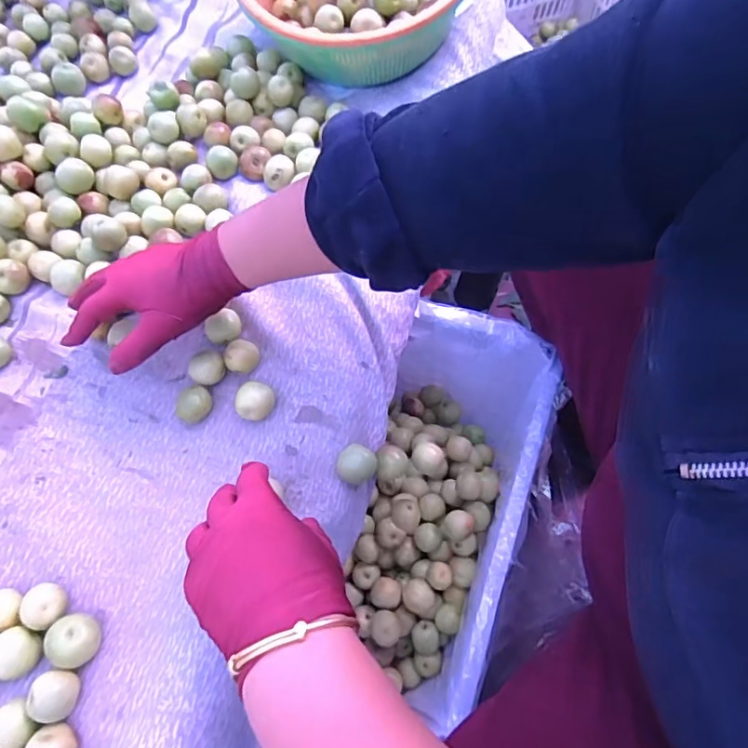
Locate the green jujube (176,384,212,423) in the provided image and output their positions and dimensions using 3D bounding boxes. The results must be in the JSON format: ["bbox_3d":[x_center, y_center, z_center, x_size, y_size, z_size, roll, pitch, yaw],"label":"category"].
[{"bbox_3d":[-0.147,0.025,0.436,0.029,0.019,0.024,-31,70,-15],"label":"green jujube"}]

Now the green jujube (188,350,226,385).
[{"bbox_3d":[-0.138,-0.004,0.445,0.024,0.023,0.028,31,68,11],"label":"green jujube"}]

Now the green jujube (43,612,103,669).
[{"bbox_3d":[-0.203,0.181,0.362,0.029,0.024,0.032,-24,69,-13],"label":"green jujube"}]

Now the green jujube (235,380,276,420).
[{"bbox_3d":[-0.095,0.023,0.427,0.030,0.025,0.027,-25,69,-13],"label":"green jujube"}]

